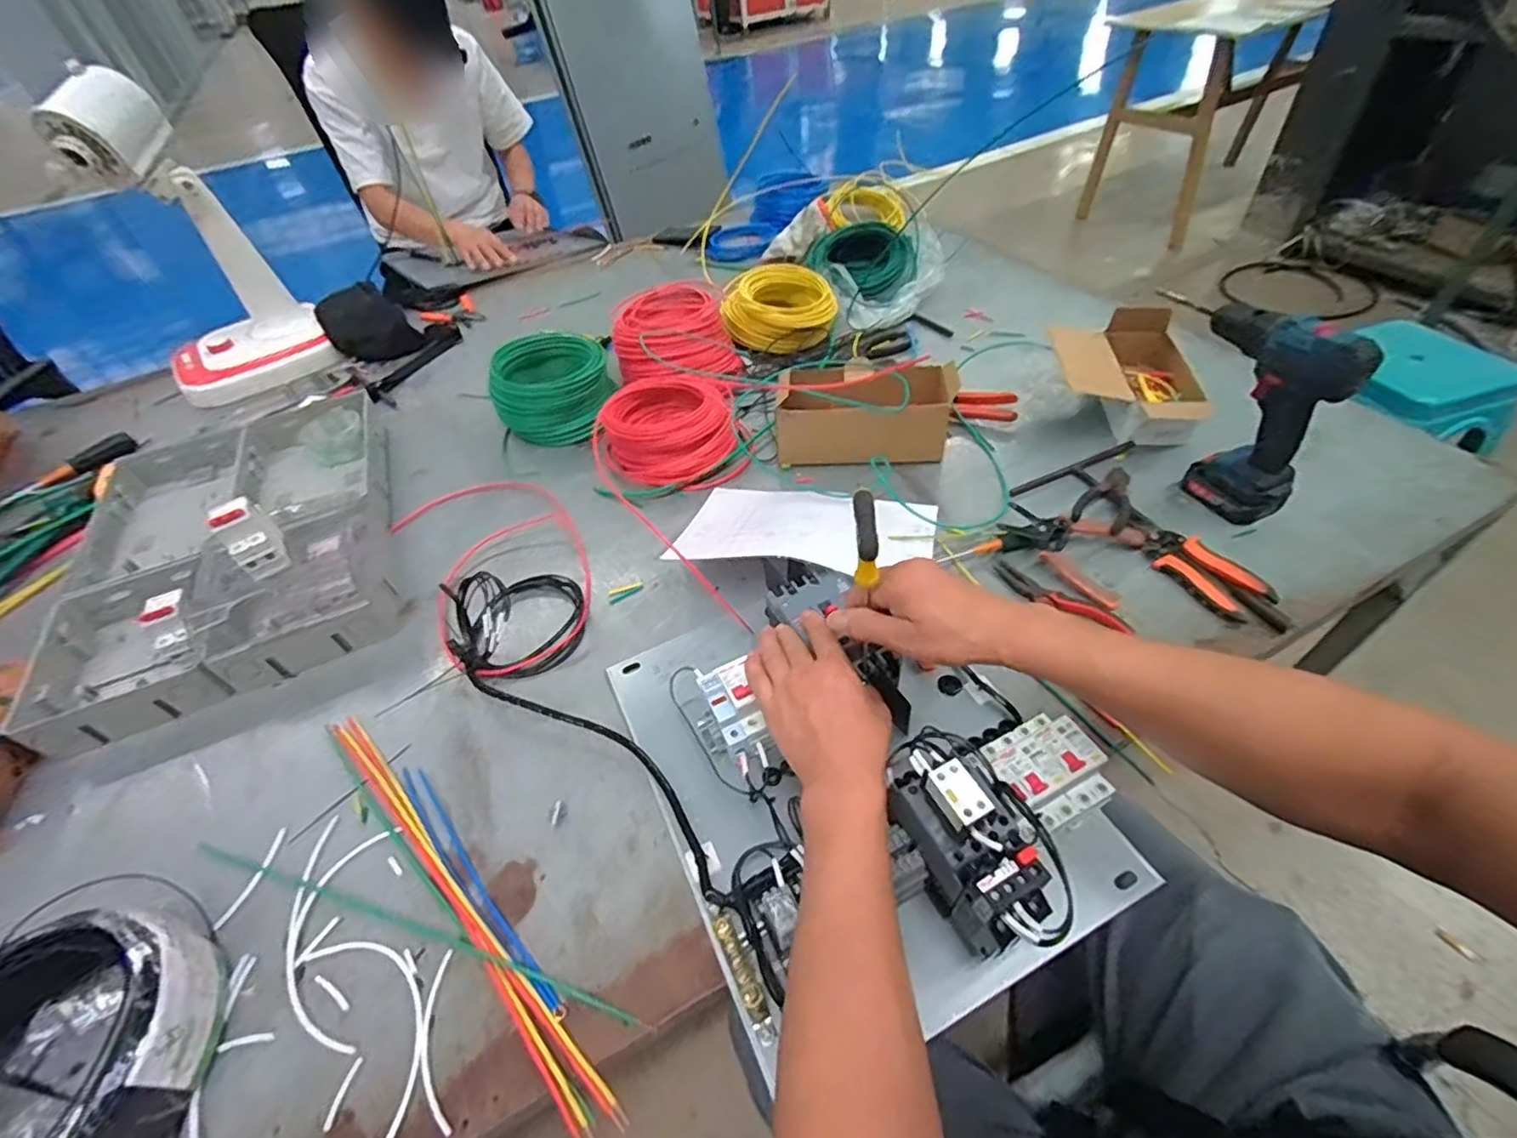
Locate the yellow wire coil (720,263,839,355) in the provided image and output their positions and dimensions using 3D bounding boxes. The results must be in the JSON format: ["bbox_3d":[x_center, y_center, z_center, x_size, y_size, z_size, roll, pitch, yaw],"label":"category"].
[{"bbox_3d":[0.038,-0.440,1.082,0.185,0.084,0.163,3,47,9],"label":"yellow wire coil"}]

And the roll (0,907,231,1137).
[{"bbox_3d":[-0.491,0.347,0.439,0.182,0.068,0.186,-3,47,3],"label":"roll"}]

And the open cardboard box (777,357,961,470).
[{"bbox_3d":[0.146,-0.215,0.870,0.227,0.102,0.129,-1,47,6],"label":"open cardboard box"}]

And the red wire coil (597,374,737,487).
[{"bbox_3d":[-0.130,-0.198,0.904,0.174,0.075,0.160,-3,47,3],"label":"red wire coil"}]

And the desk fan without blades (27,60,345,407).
[{"bbox_3d":[-0.950,-0.516,1.057,0.247,0.439,0.168,-35,53,-24],"label":"desk fan without blades"}]

